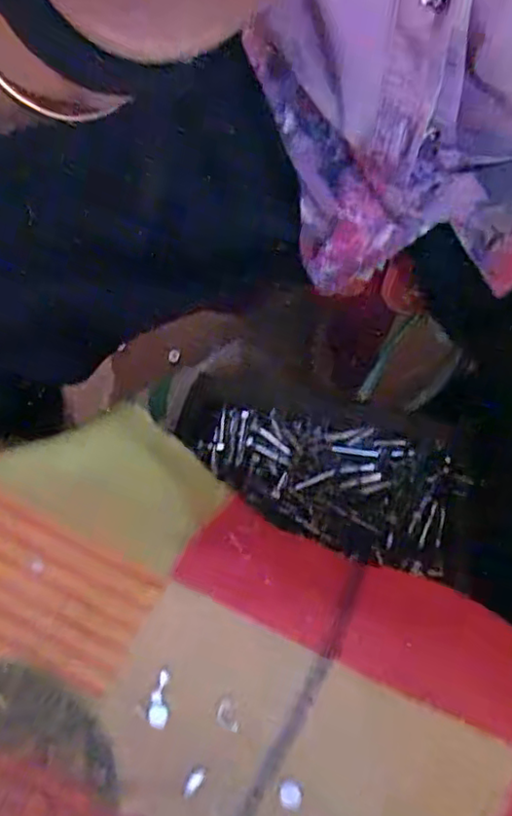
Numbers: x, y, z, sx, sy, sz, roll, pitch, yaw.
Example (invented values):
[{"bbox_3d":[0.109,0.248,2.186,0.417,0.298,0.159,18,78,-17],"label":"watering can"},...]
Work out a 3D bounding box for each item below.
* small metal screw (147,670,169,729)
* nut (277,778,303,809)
[{"bbox_3d":[-0.042,0.127,0.275,0.008,0.004,0.023,7,71,4],"label":"small metal screw"},{"bbox_3d":[0.014,0.162,0.263,0.010,0.004,0.011,0,70,1],"label":"nut"}]

